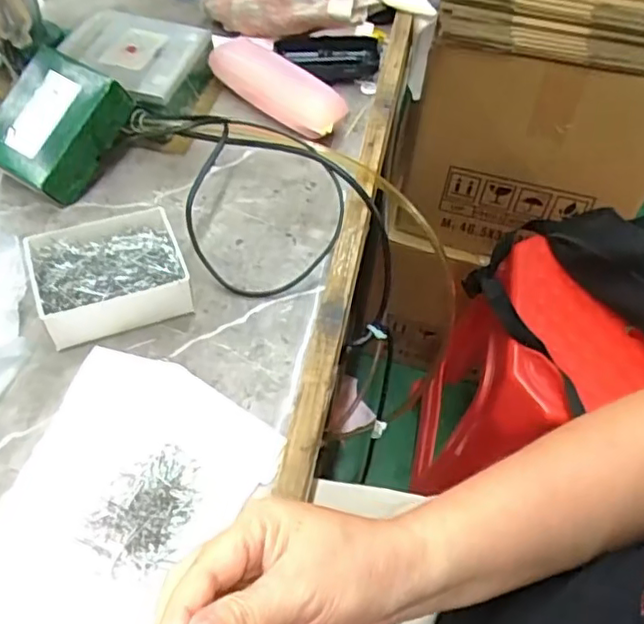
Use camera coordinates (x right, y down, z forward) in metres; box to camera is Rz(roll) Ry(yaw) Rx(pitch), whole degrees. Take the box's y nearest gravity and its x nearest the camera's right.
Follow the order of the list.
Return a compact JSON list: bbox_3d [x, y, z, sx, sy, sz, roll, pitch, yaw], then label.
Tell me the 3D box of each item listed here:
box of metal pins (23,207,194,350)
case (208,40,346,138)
[{"bbox_3d":[-0.152,-0.027,0.444,0.102,0.041,0.086,-15,56,-16],"label":"box of metal pins"},{"bbox_3d":[-0.044,-0.220,0.600,0.153,0.046,0.053,35,58,20],"label":"case"}]

